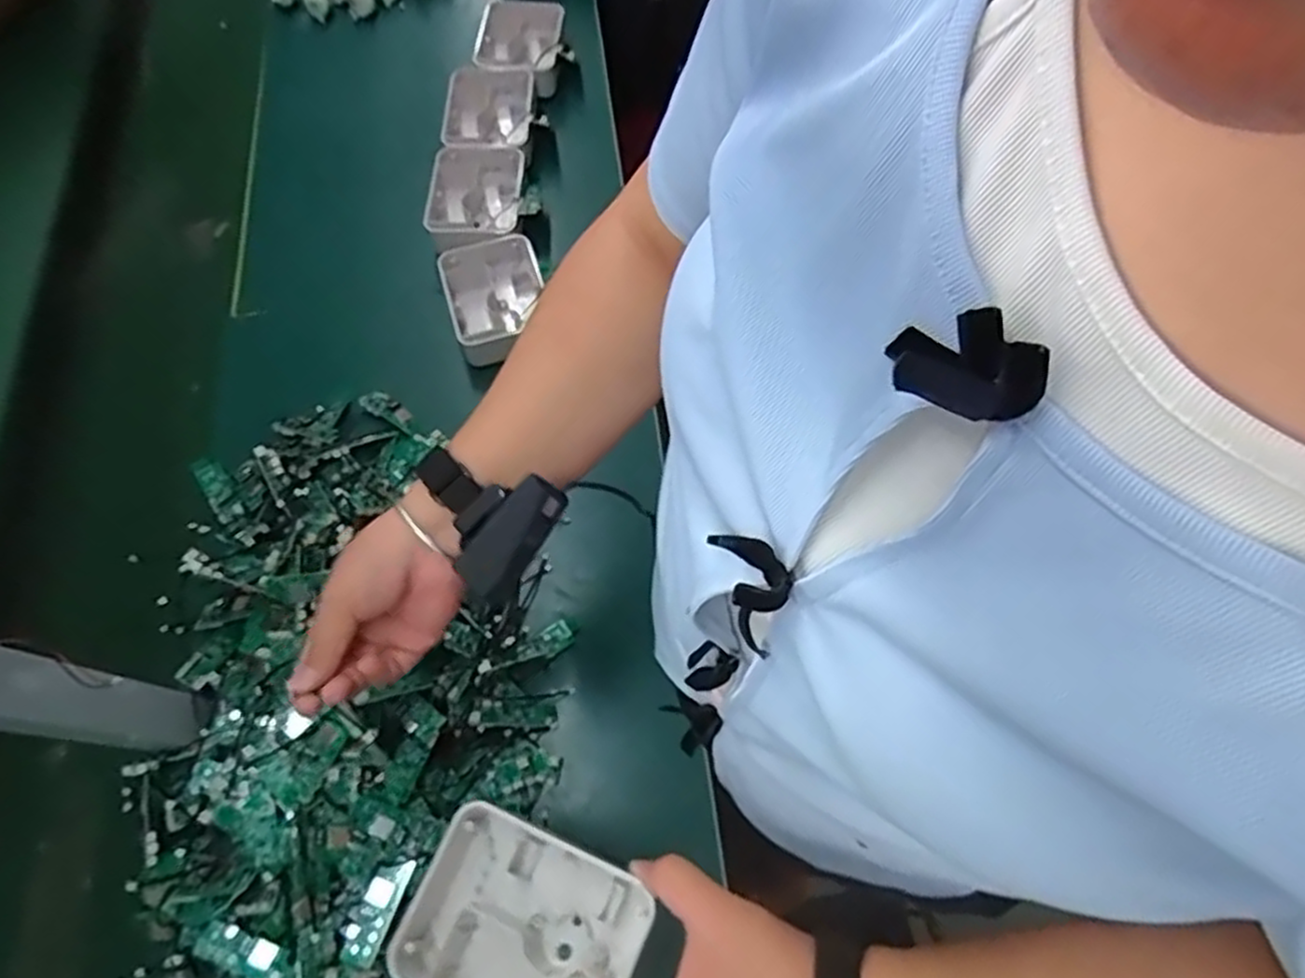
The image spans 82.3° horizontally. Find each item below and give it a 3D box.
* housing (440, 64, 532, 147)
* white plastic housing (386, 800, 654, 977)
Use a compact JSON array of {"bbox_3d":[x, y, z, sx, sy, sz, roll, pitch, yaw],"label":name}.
[{"bbox_3d":[-0.196,-0.460,0.891,0.096,0.025,0.126,0,66,3],"label":"housing"},{"bbox_3d":[-0.073,0.248,0.416,0.126,0.044,0.099,21,69,12],"label":"white plastic housing"}]

